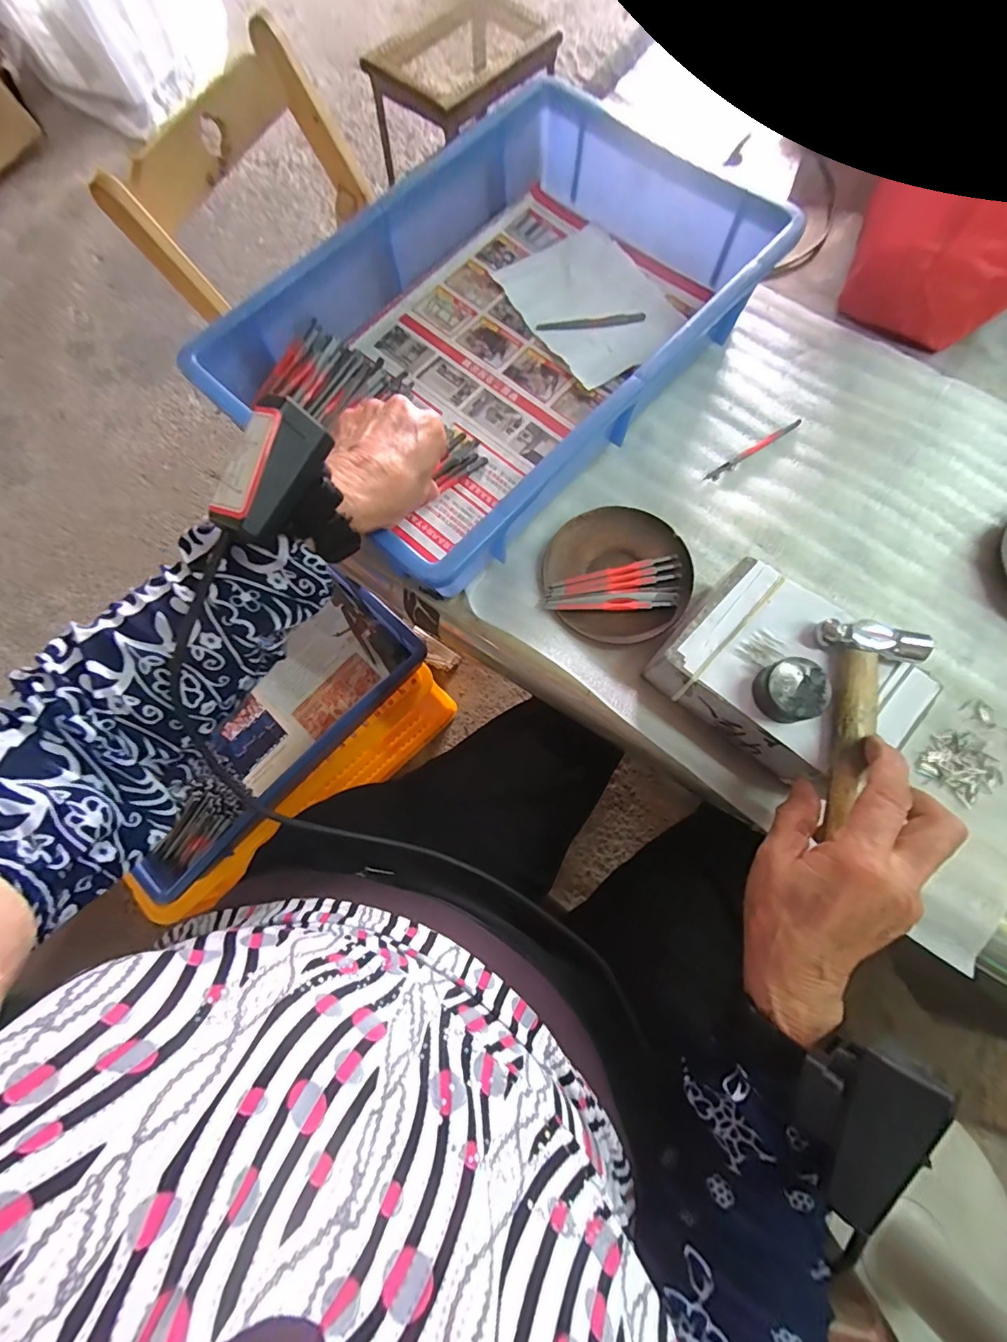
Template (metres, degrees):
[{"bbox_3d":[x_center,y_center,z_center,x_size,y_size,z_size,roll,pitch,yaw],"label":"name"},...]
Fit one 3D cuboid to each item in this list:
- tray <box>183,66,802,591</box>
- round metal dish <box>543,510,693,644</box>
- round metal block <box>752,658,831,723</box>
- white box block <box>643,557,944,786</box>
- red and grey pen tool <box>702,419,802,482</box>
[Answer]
[{"bbox_3d":[-0.002,-0.286,0.398,0.289,0.075,0.422,44,81,11],"label":"tray"},{"bbox_3d":[0.090,-0.078,0.375,0.111,0.012,0.114,0,76,1],"label":"round metal dish"},{"bbox_3d":[0.175,0.012,0.288,0.038,0.020,0.037,0,76,1],"label":"round metal block"},{"bbox_3d":[0.190,0.009,0.327,0.146,0.060,0.107,40,80,11],"label":"white box block"},{"bbox_3d":[0.215,-0.190,0.404,0.104,0.006,0.008,-34,77,-7],"label":"red and grey pen tool"}]

